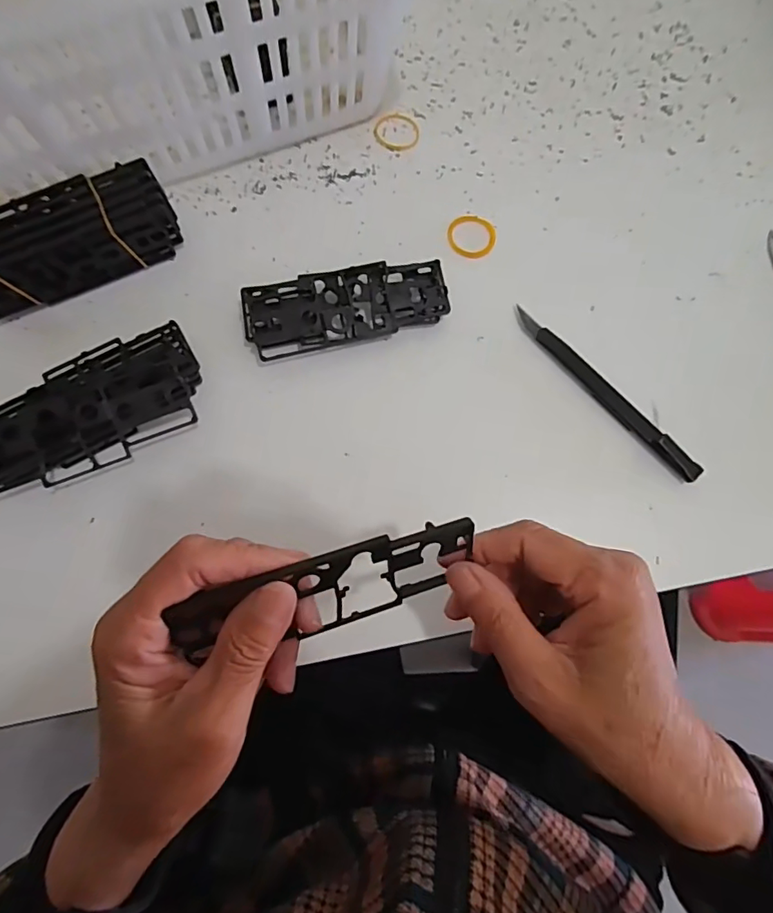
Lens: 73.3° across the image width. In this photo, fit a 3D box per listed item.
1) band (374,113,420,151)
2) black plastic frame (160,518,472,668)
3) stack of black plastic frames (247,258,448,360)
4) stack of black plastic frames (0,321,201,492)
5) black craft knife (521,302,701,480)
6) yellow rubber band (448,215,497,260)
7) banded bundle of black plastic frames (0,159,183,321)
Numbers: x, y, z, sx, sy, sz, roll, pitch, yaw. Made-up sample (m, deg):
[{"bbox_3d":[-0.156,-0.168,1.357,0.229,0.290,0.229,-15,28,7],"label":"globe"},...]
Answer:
[{"bbox_3d":[0.007,-0.230,0.366,0.032,0.004,0.032,-4,77,-1],"label":"band"},{"bbox_3d":[-0.021,0.054,0.208,0.120,0.044,0.005,-15,41,-12],"label":"black plastic frame"},{"bbox_3d":[-0.025,-0.094,0.327,0.123,0.021,0.045,-14,77,-3],"label":"stack of black plastic frames"},{"bbox_3d":[-0.170,-0.024,0.301,0.129,0.033,0.064,-28,78,-6],"label":"stack of black plastic frames"},{"bbox_3d":[0.135,-0.040,0.321,0.013,0.010,0.143,-41,80,-9],"label":"black craft knife"},{"bbox_3d":[0.058,-0.149,0.350,0.032,0.004,0.034,0,77,0],"label":"yellow rubber band"},{"bbox_3d":[-0.197,-0.132,0.322,0.130,0.046,0.044,-26,78,-6],"label":"banded bundle of black plastic frames"}]

